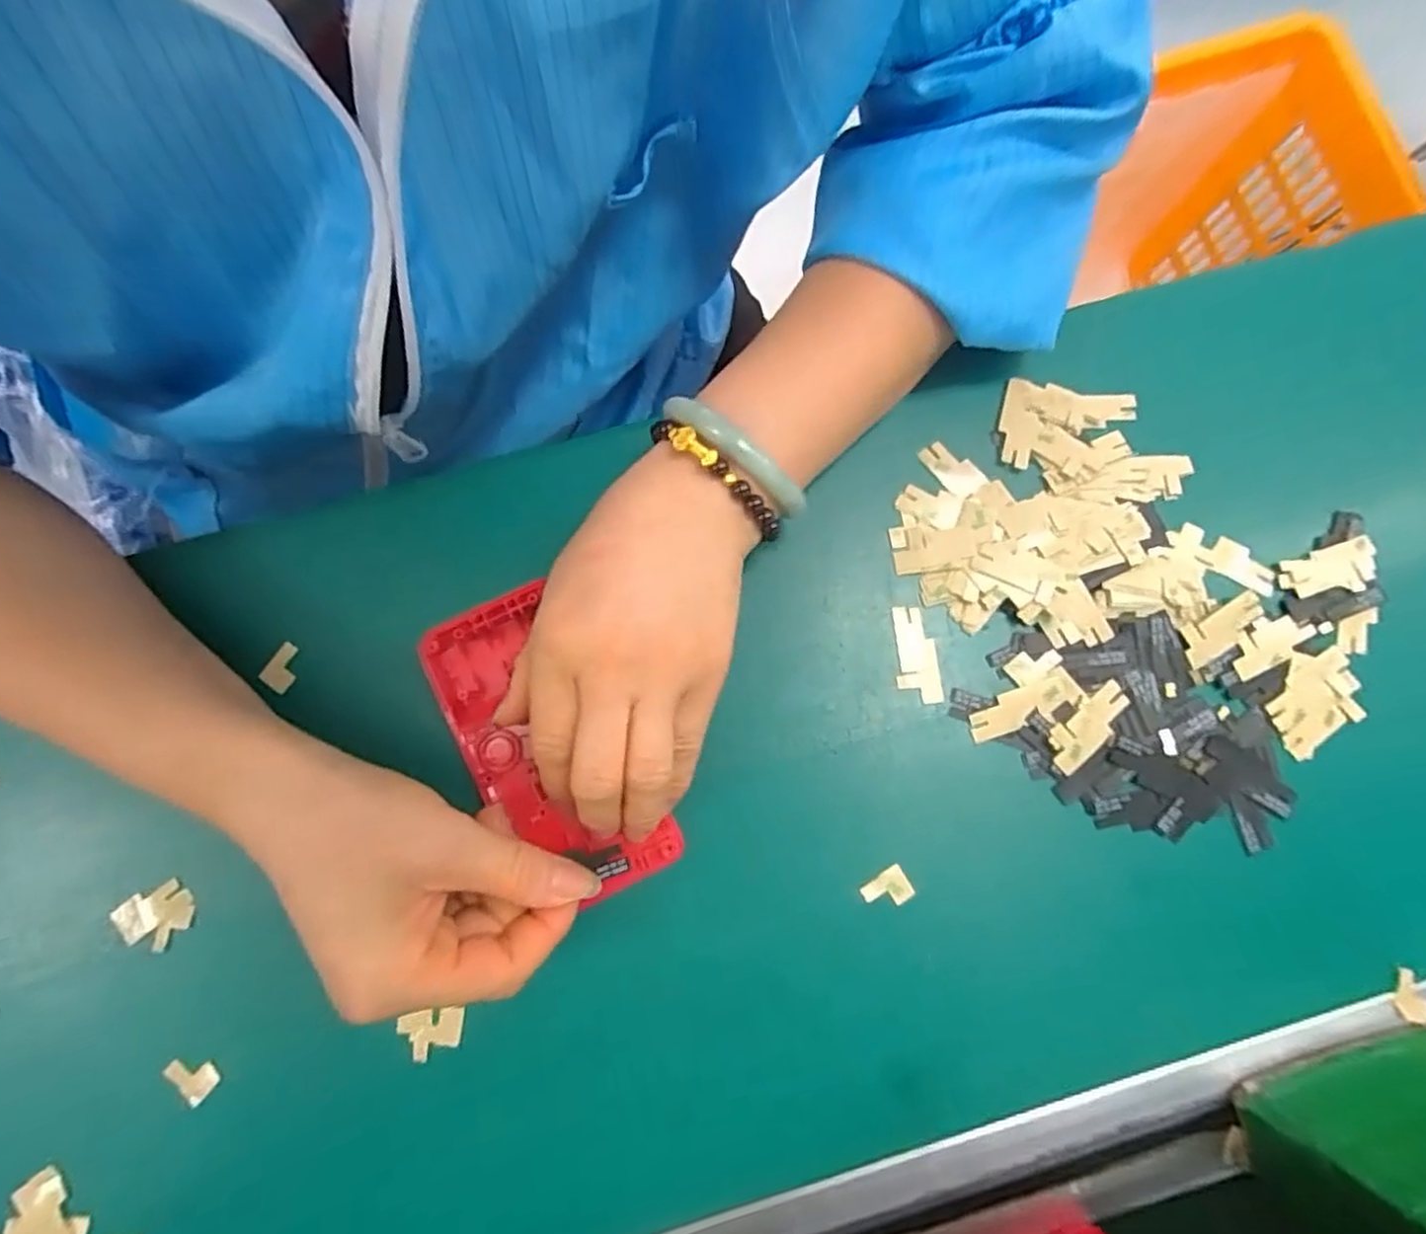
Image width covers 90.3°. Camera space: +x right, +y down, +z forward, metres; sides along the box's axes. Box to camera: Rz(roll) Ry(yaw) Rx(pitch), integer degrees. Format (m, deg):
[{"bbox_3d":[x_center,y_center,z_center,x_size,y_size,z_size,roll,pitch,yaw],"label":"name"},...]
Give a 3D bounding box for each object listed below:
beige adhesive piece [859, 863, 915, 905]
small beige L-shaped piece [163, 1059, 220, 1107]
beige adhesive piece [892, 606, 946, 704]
[{"bbox_3d":[0.068,0.107,0.277,0.018,0.004,0.013,-30,67,-5],"label":"beige adhesive piece"},{"bbox_3d":[-0.193,0.170,0.263,0.018,0.007,0.011,40,82,6],"label":"small beige L-shaped piece"},{"bbox_3d":[0.084,0.016,0.294,0.017,0.004,0.040,-7,80,-2],"label":"beige adhesive piece"}]

